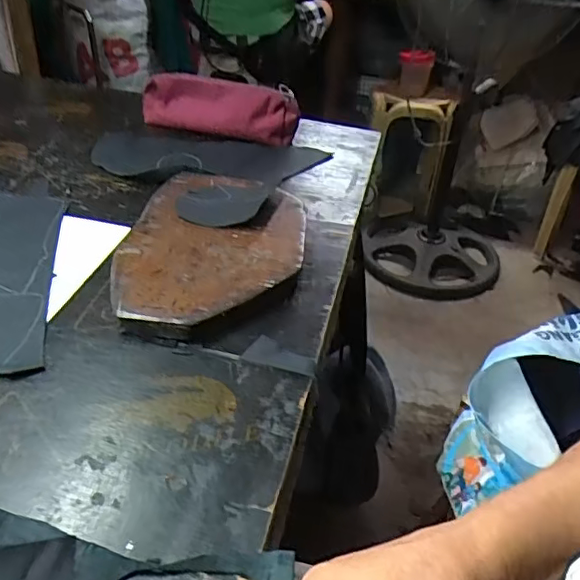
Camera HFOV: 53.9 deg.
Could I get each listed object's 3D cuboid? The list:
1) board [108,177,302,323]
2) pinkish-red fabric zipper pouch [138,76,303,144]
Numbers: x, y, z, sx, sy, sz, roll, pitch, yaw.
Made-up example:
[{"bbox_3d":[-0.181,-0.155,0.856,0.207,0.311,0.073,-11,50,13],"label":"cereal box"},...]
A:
[{"bbox_3d":[-0.075,-0.047,0.584,0.172,0.027,0.267,6,36,1],"label":"board"},{"bbox_3d":[-0.108,-0.265,0.833,0.239,0.074,0.043,11,36,9],"label":"pinkish-red fabric zipper pouch"}]

